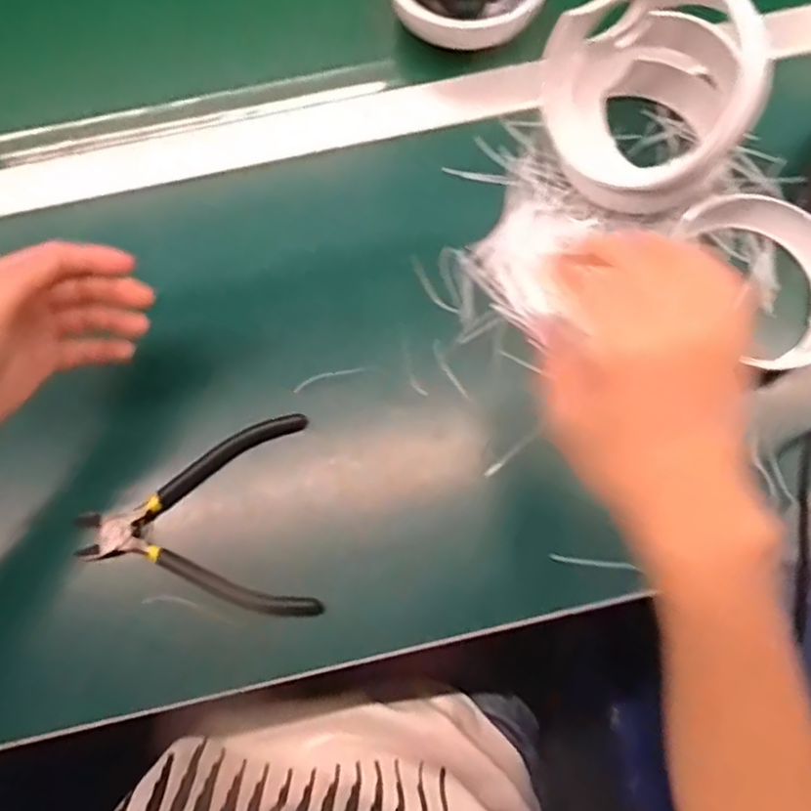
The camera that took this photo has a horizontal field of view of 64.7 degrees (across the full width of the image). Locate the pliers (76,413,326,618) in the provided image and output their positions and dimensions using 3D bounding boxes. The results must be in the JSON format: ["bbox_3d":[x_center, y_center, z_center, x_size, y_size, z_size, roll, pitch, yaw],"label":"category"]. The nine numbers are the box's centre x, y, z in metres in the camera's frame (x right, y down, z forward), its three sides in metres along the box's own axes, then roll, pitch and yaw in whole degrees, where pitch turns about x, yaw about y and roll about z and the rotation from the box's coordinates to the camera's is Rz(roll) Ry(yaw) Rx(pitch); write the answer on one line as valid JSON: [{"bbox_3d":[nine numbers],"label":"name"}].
[{"bbox_3d":[-0.126,0.074,0.391,0.137,0.018,0.119,-9,73,-1],"label":"pliers"}]

